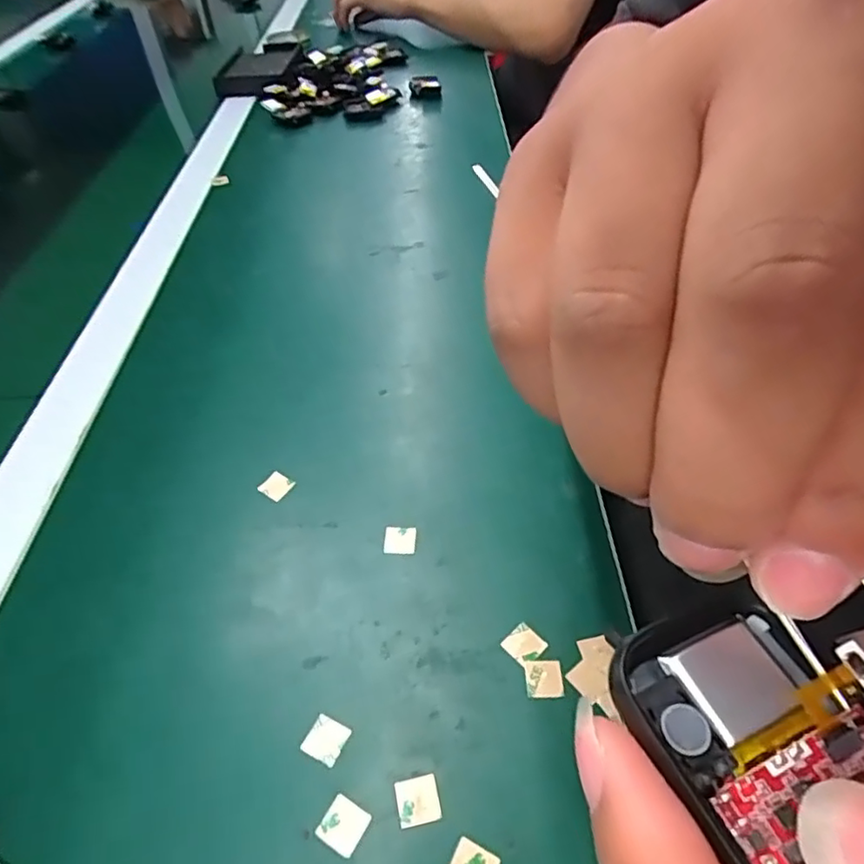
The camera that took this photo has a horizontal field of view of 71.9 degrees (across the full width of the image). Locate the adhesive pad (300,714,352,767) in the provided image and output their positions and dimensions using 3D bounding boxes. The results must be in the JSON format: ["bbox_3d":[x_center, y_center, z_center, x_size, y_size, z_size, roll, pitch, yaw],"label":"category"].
[{"bbox_3d":[-0.043,0.123,0.239,0.015,0.004,0.015,20,51,19],"label":"adhesive pad"}]

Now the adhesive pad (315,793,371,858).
[{"bbox_3d":[-0.033,0.144,0.219,0.016,0.004,0.016,23,52,22],"label":"adhesive pad"}]

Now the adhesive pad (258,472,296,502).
[{"bbox_3d":[-0.086,0.030,0.329,0.015,0.004,0.015,25,53,23],"label":"adhesive pad"}]

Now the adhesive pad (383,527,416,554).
[{"bbox_3d":[-0.016,0.054,0.303,0.016,0.004,0.016,1,47,4],"label":"adhesive pad"}]

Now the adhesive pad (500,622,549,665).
[{"bbox_3d":[0.041,0.093,0.264,0.015,0.004,0.016,-35,55,-26],"label":"adhesive pad"}]

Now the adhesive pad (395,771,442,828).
[{"bbox_3d":[-0.005,0.138,0.224,0.016,0.004,0.016,-10,48,-7],"label":"adhesive pad"}]

